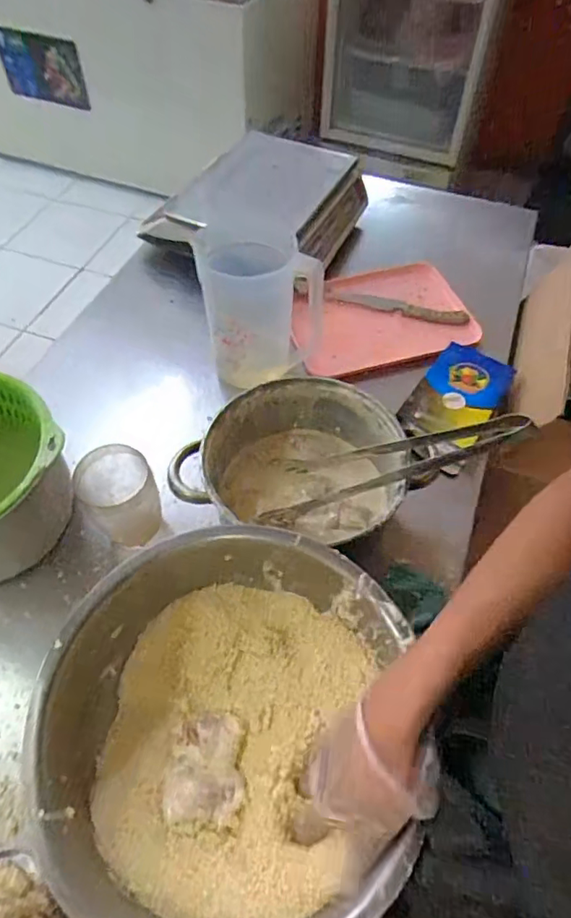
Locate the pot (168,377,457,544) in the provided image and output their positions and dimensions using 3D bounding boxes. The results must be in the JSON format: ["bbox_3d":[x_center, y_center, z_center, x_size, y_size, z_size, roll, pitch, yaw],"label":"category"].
[{"bbox_3d":[0.024,0.020,0.655,0.228,0.118,0.223,0,58,0],"label":"pot"}]

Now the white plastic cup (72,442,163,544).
[{"bbox_3d":[-0.196,0.046,0.650,0.085,0.091,0.106,-31,63,-18],"label":"white plastic cup"}]

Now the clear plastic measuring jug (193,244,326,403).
[{"bbox_3d":[-0.028,-0.208,0.760,0.162,0.195,0.107,-13,59,-8],"label":"clear plastic measuring jug"}]

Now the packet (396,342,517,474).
[{"bbox_3d":[0.249,-0.092,0.796,0.114,0.031,0.219,31,62,18],"label":"packet"}]

